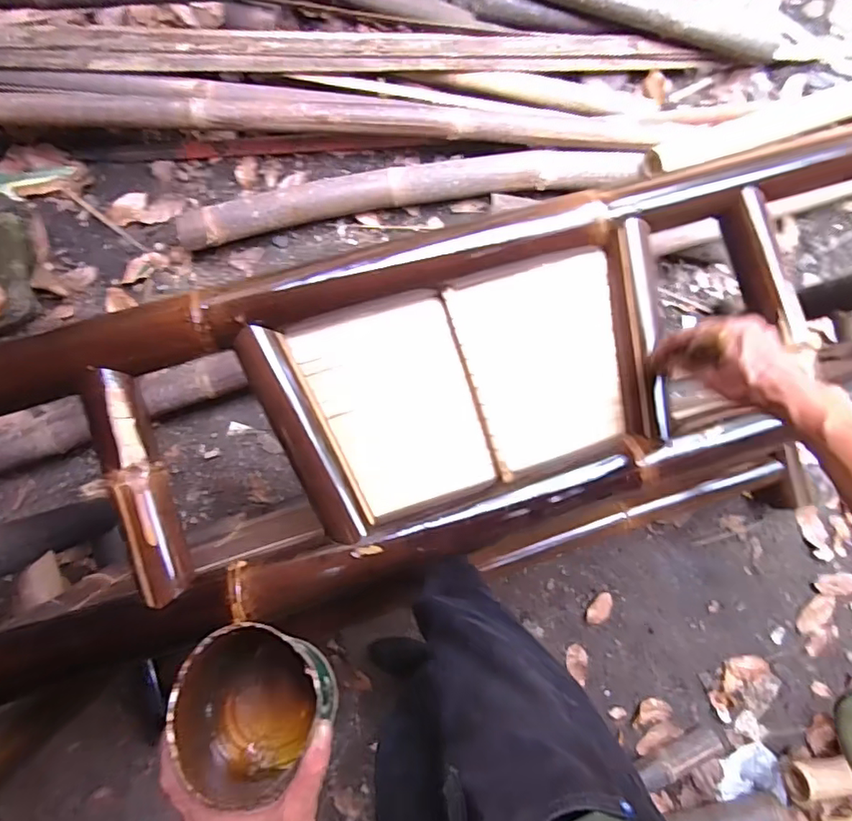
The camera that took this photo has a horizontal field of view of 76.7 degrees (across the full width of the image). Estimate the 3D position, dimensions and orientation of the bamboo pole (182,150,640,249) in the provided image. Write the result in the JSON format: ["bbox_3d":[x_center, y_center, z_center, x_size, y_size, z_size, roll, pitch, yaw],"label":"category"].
[{"bbox_3d":[-0.017,-0.444,1.105,0.951,0.094,0.107,-10,90,-7],"label":"bamboo pole"}]

